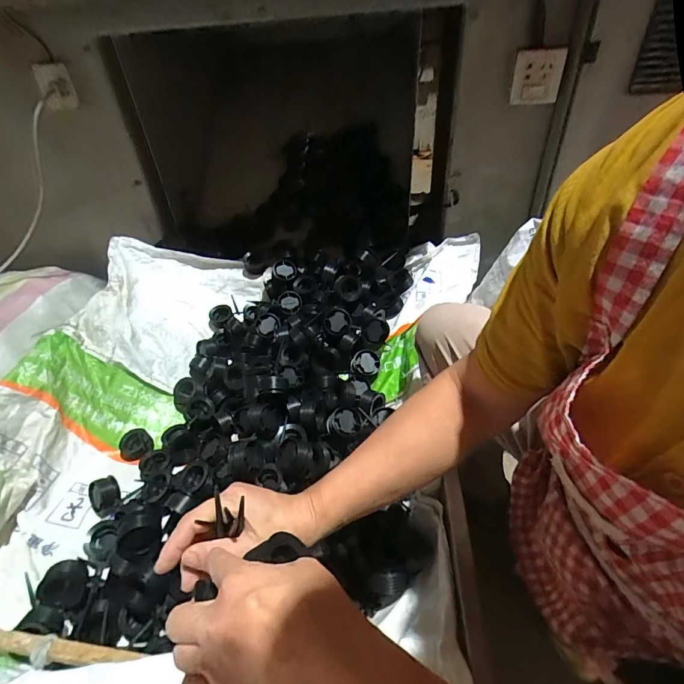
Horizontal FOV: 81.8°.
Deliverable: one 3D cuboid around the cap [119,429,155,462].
[{"bbox_3d":[-0.415,0.207,0.794,0.061,0.029,0.071,-18,40,-16],"label":"cap"}]

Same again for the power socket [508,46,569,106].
[{"bbox_3d":[0.334,-0.452,0.675,0.090,0.083,0.008,-11,48,-3],"label":"power socket"}]

